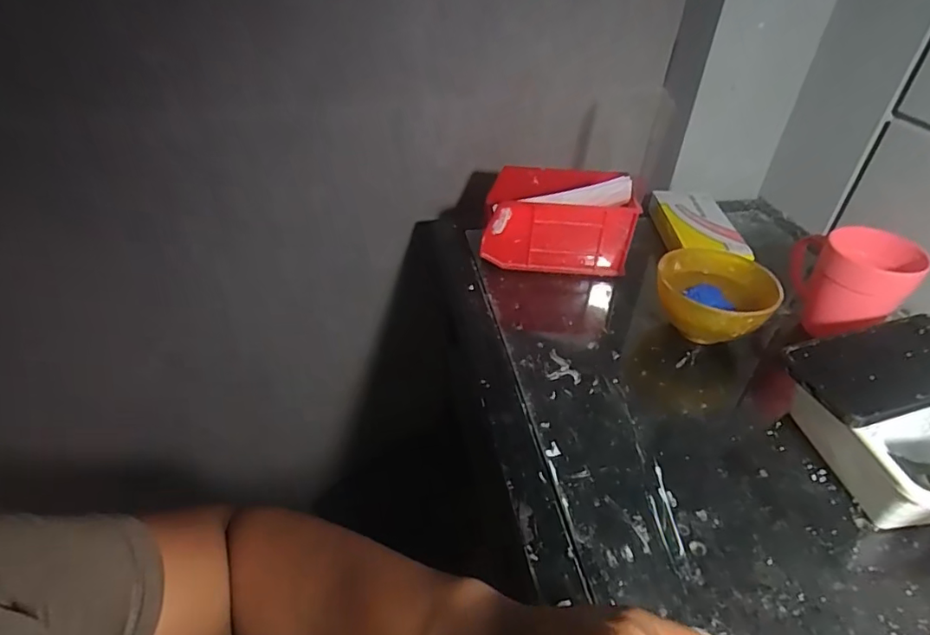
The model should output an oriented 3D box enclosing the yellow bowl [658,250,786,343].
[{"bbox_3d":[0.247,-0.015,0.535,0.107,0.071,0.114,0,41,0],"label":"yellow bowl"}]

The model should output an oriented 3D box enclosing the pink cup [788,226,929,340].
[{"bbox_3d":[0.367,-0.036,0.514,0.101,0.088,0.076,29,48,29],"label":"pink cup"}]

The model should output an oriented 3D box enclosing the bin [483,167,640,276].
[{"bbox_3d":[0.107,-0.120,0.620,0.162,0.111,0.093,3,39,4],"label":"bin"}]

